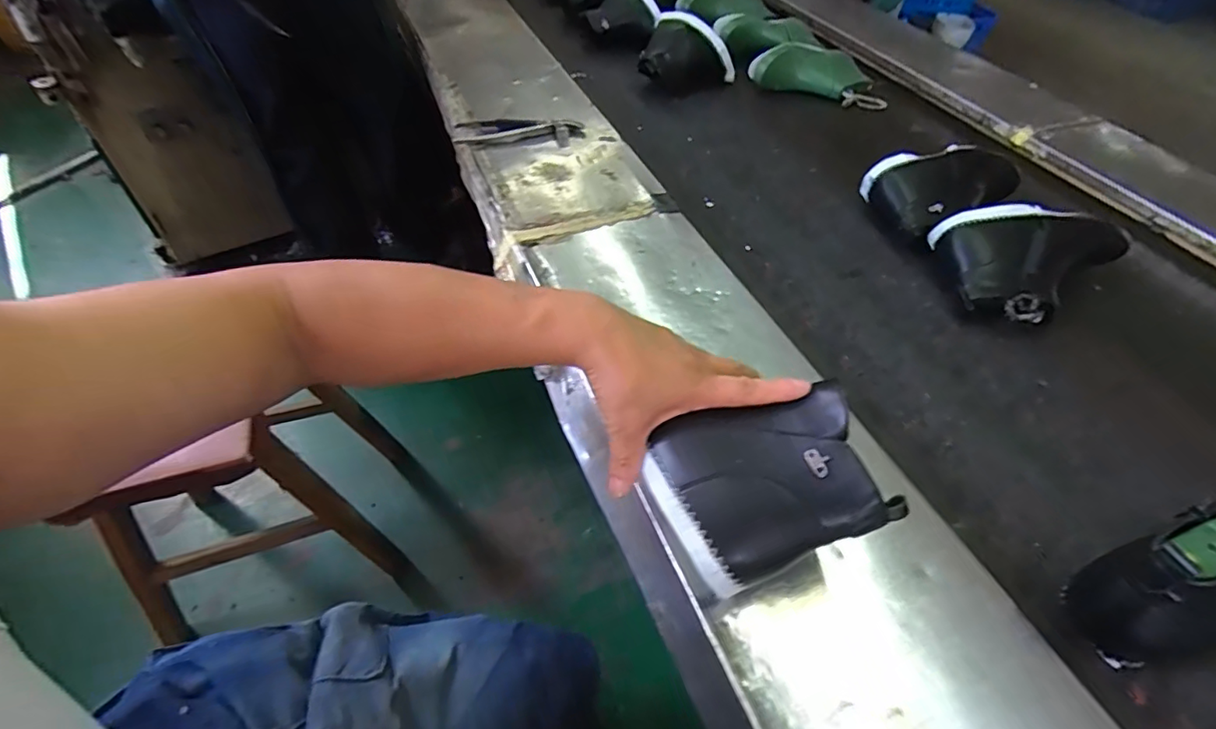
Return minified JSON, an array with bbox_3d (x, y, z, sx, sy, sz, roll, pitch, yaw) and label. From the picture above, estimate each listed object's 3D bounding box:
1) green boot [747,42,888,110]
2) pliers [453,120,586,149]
[{"bbox_3d":[0.423,-0.583,1.090,0.269,0.068,0.126,20,52,14],"label":"green boot"},{"bbox_3d":[-0.140,-0.370,0.872,0.199,0.022,0.061,-3,50,-5],"label":"pliers"}]

